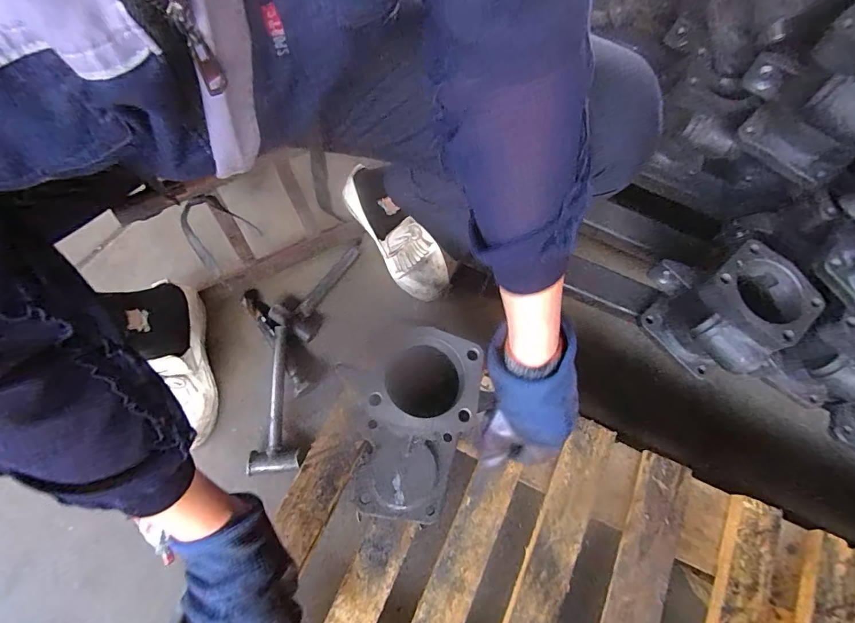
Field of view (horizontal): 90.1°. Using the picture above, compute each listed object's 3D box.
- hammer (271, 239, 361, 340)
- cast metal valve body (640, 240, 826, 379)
[{"bbox_3d":[-0.163,-0.044,0.668,0.076,0.030,0.178,34,72,7],"label":"hammer"},{"bbox_3d":[0.334,-0.009,0.499,0.102,0.122,0.141,-35,77,-15],"label":"cast metal valve body"}]

